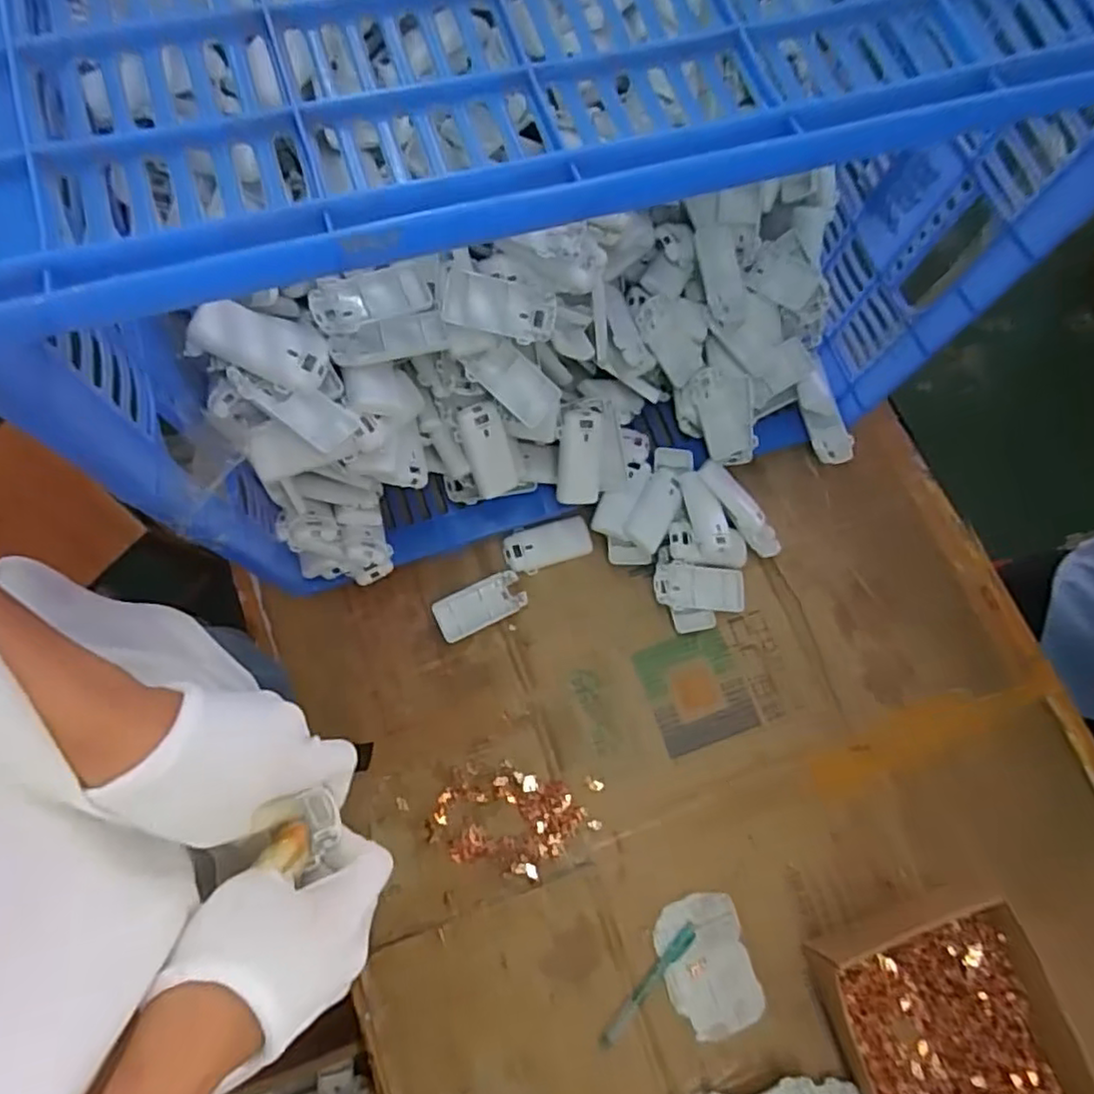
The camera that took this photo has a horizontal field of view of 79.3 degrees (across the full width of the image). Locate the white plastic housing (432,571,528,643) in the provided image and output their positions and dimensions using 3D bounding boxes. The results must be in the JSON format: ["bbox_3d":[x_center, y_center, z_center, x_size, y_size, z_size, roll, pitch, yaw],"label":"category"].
[{"bbox_3d":[-0.072,0.064,0.711,0.096,0.015,0.047,-25,74,-9],"label":"white plastic housing"}]

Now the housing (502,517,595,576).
[{"bbox_3d":[0.000,-0.001,0.729,0.095,0.013,0.049,-12,72,-5],"label":"housing"}]

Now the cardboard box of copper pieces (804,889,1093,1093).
[{"bbox_3d":[0.363,0.444,0.588,0.194,0.045,0.229,-18,73,-7],"label":"cardboard box of copper pieces"}]

